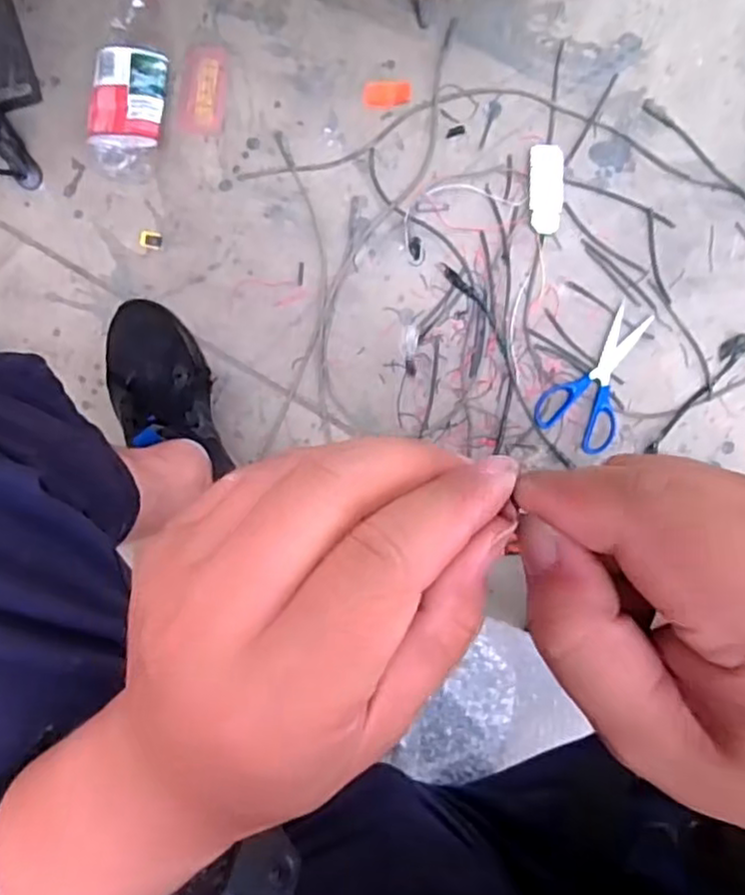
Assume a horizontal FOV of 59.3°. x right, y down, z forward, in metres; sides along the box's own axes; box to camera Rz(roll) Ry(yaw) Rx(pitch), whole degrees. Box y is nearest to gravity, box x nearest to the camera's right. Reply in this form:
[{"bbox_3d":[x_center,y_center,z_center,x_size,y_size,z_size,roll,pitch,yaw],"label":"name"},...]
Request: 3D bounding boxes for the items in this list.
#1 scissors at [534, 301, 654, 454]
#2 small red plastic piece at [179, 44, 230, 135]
[{"bbox_3d":[0.245,-0.079,0.713,0.089,0.013,0.158,23,93,-1],"label":"scissors"},{"bbox_3d":[-0.181,-0.387,0.706,0.046,0.005,0.092,6,93,0],"label":"small red plastic piece"}]

